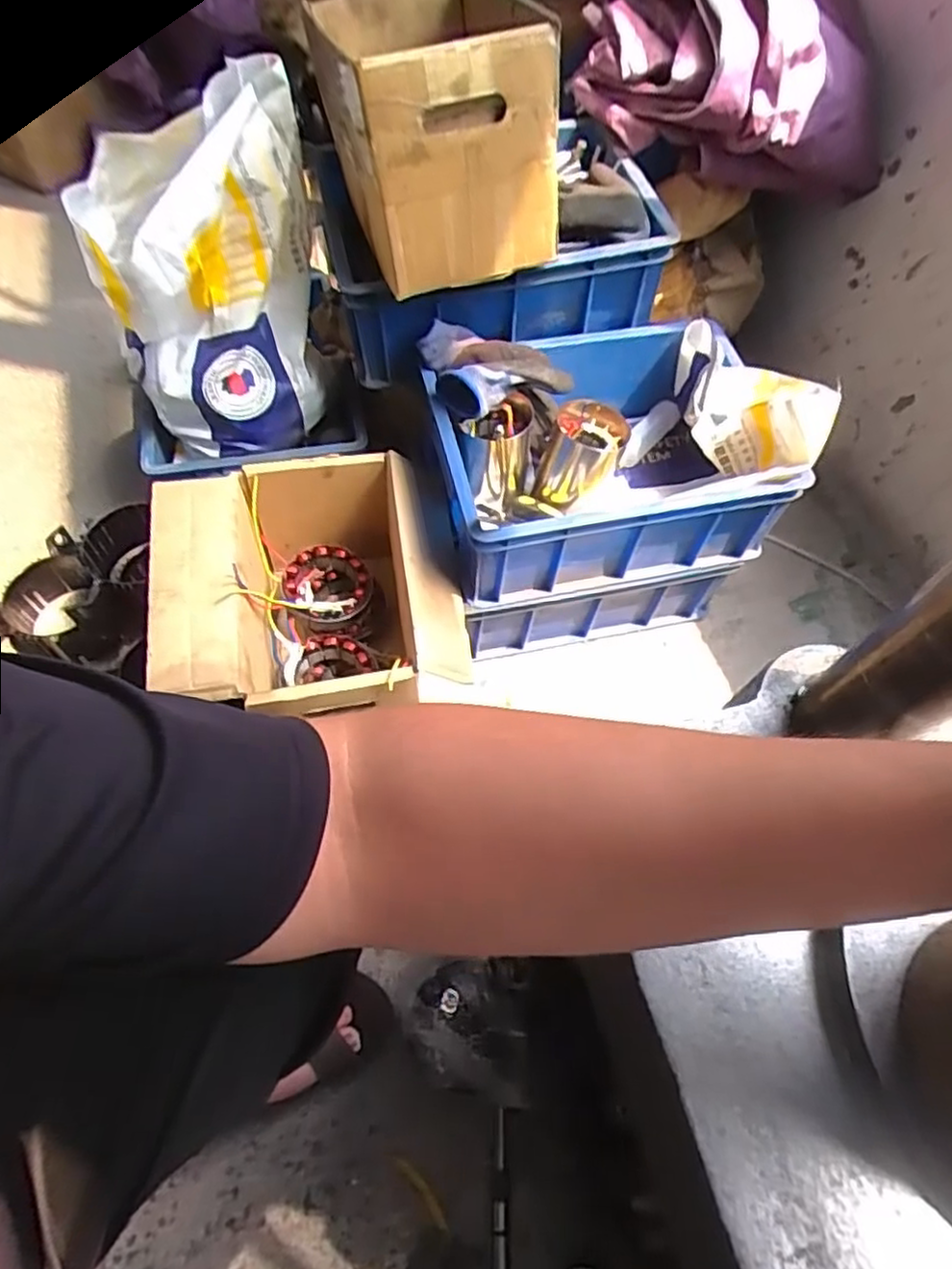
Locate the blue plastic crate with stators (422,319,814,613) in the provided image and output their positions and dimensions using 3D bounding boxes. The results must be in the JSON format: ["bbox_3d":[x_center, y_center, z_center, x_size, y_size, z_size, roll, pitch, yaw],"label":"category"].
[{"bbox_3d":[0.142,-0.222,0.857,0.378,0.167,0.286,-11,62,-10],"label":"blue plastic crate with stators"}]

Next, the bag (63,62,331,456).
[{"bbox_3d":[-0.297,-0.392,0.816,0.241,0.335,0.177,-14,63,-12],"label":"bag"}]

